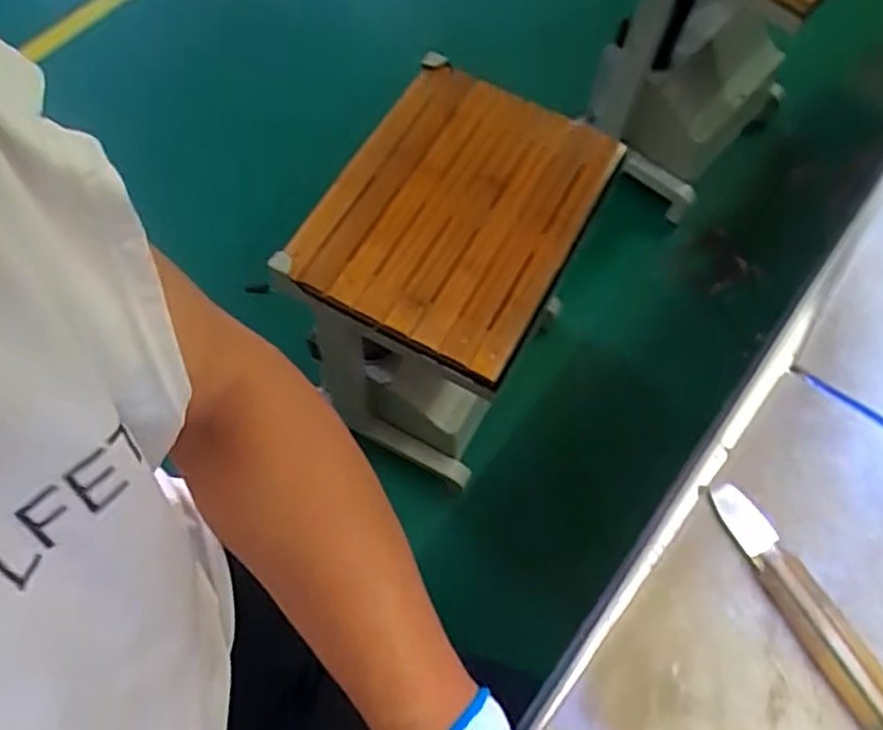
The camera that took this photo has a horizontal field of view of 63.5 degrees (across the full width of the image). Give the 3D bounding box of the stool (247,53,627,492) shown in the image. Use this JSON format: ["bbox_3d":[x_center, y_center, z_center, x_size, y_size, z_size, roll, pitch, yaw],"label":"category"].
[{"bbox_3d":[0.009,-0.100,1.015,0.286,0.435,0.369,26,67,10],"label":"stool"}]

